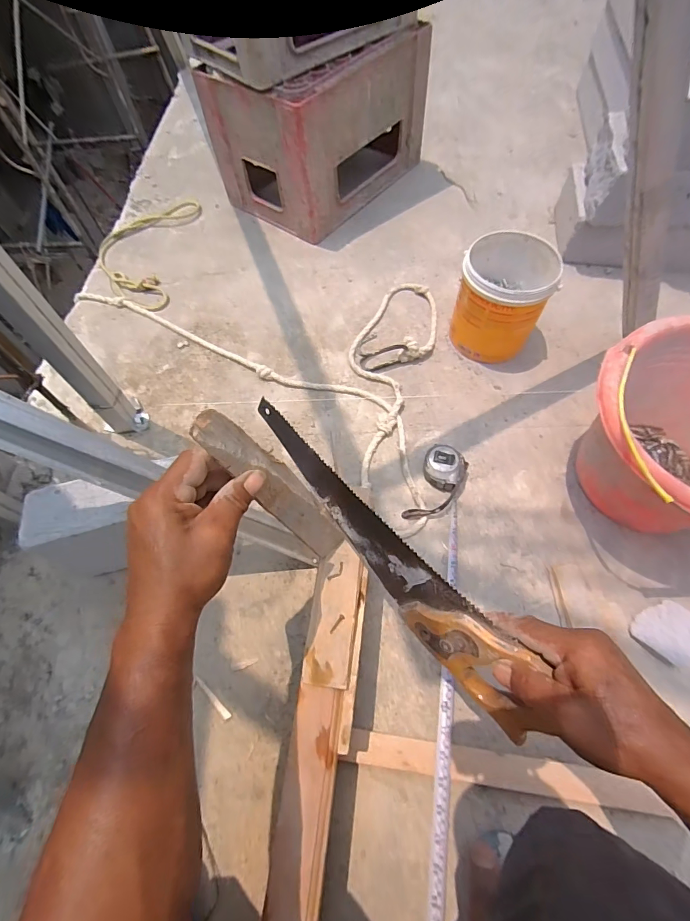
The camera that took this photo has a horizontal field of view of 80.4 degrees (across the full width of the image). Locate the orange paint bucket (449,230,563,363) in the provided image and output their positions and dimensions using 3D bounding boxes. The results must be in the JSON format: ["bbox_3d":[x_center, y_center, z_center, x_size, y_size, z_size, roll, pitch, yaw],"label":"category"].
[{"bbox_3d":[0.278,-0.284,0.735,0.150,0.160,0.163,-1,61,2],"label":"orange paint bucket"}]

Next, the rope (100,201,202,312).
[{"bbox_3d":[-0.491,-0.507,0.979,0.226,0.016,0.409,1,61,3],"label":"rope"}]

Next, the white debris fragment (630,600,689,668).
[{"bbox_3d":[0.427,0.227,0.535,0.080,0.020,0.070,-28,64,-12],"label":"white debris fragment"}]

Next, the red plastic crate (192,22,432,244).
[{"bbox_3d":[-0.056,-0.793,0.966,0.304,0.271,0.427,35,68,20],"label":"red plastic crate"}]

